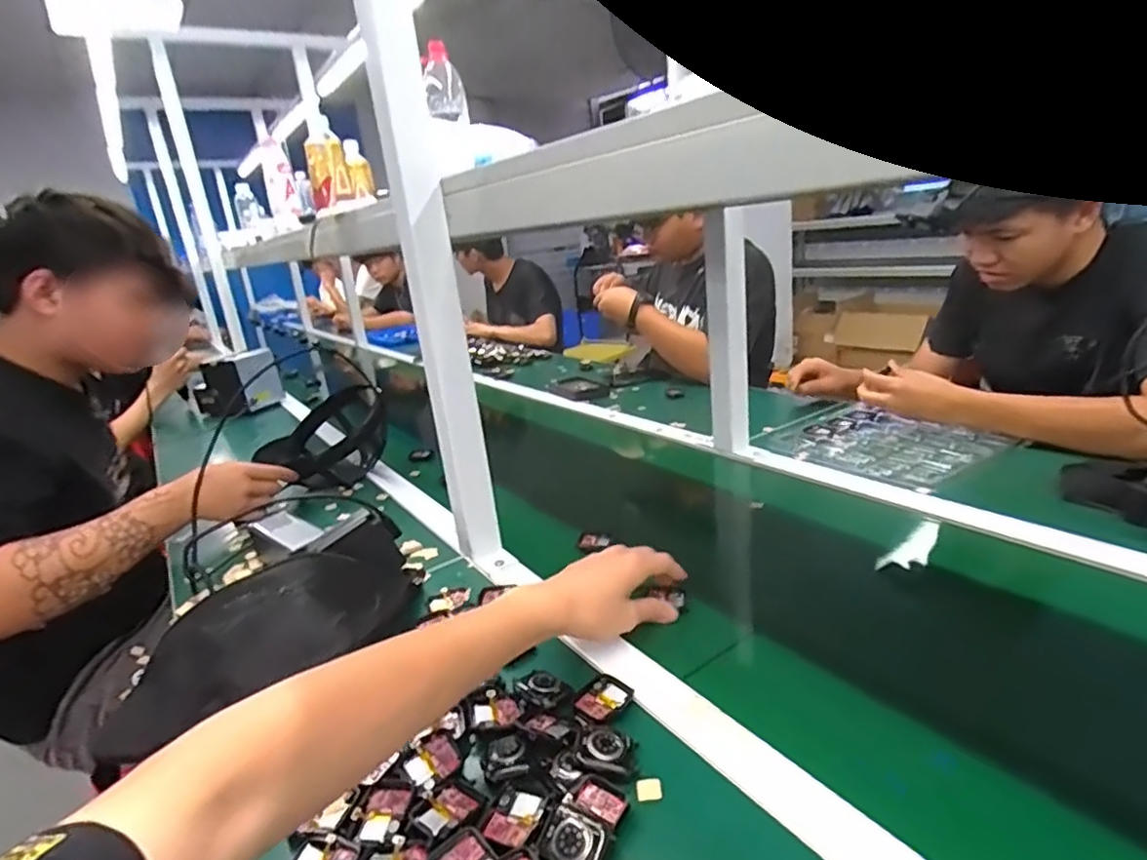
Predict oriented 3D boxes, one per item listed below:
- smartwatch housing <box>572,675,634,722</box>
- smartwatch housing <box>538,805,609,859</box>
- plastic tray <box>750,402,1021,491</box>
[{"bbox_3d":[0.024,0.207,0.476,0.043,0.004,0.034,-21,22,-40],"label":"smartwatch housing"},{"bbox_3d":[0.000,0.245,0.362,0.038,0.005,0.032,10,43,32],"label":"smartwatch housing"},{"bbox_3d":[0.461,0.014,0.924,0.248,0.018,0.287,-17,20,-30],"label":"plastic tray"}]

